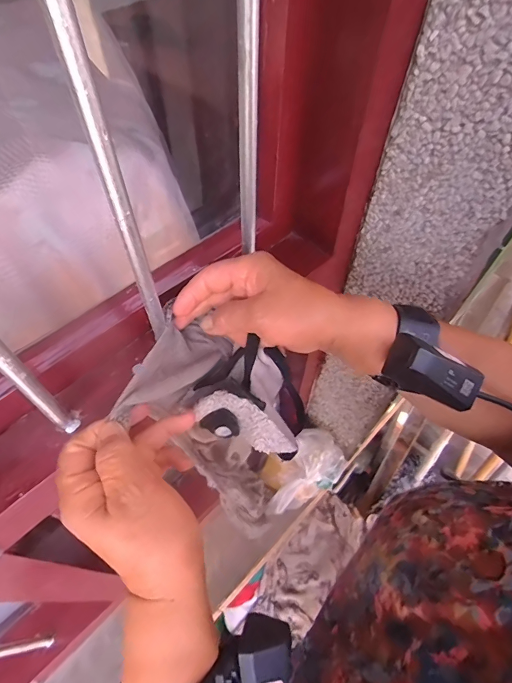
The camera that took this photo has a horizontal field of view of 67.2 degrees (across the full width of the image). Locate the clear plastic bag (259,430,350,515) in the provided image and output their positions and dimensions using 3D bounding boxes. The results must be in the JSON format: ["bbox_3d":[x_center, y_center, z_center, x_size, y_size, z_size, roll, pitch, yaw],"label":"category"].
[{"bbox_3d":[0.094,0.254,0.767,0.192,0.064,0.110,-38,65,-23],"label":"clear plastic bag"}]

